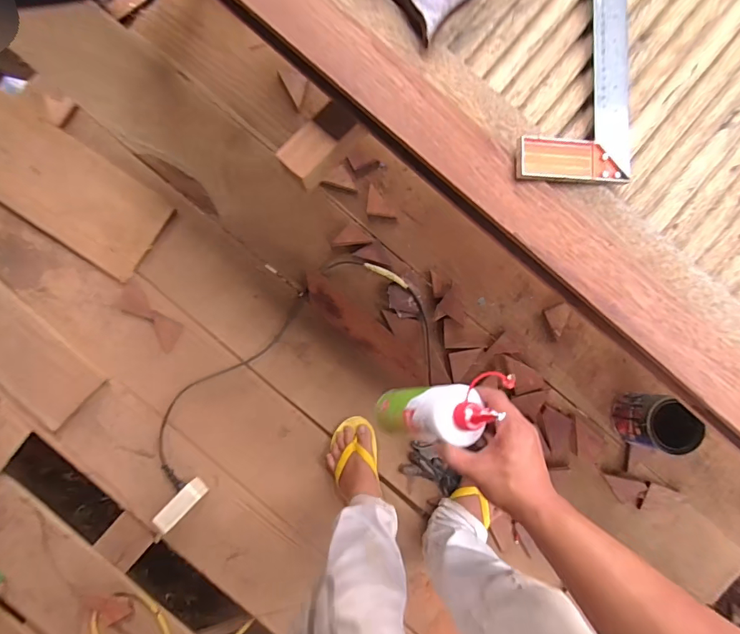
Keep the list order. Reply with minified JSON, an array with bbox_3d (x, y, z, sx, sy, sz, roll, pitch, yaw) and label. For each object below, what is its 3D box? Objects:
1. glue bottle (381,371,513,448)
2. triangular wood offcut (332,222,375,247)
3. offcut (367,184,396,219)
[{"bbox_3d":[0.077,0.112,0.529,0.061,0.241,0.061,-32,92,-26],"label":"glue bottle"},{"bbox_3d":[-0.039,-0.172,0.938,0.083,0.007,0.045,-4,92,-2],"label":"triangular wood offcut"},{"bbox_3d":[0.026,-0.245,0.959,0.062,0.007,0.064,6,91,-2],"label":"offcut"}]

